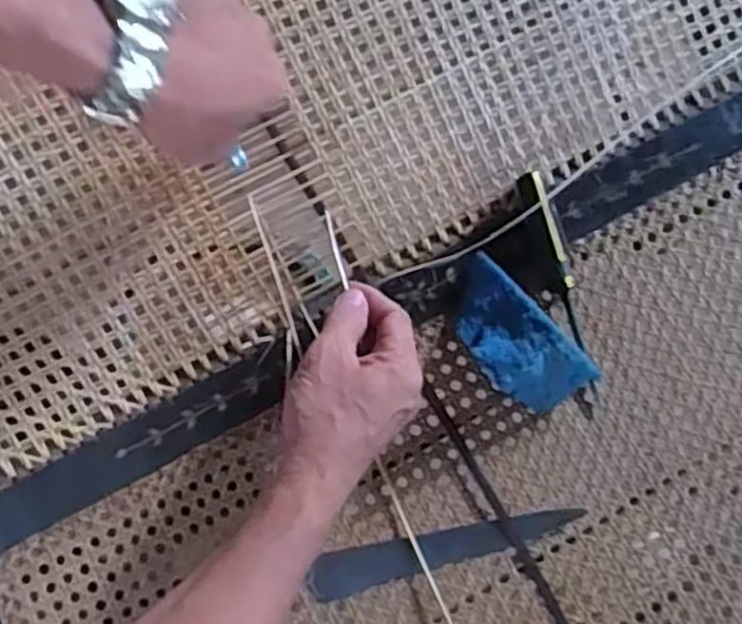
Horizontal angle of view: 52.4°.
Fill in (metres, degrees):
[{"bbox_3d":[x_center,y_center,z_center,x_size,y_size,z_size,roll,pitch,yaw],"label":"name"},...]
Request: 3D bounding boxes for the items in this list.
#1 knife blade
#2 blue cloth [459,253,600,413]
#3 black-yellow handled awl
[{"bbox_3d":[0.047,0.151,0.490,0.176,0.006,0.026,-17,71,-2],"label":"knife blade"},{"bbox_3d":[0.090,0.016,0.486,0.060,0.061,0.113,-40,81,-7],"label":"blue cloth"},{"bbox_3d":[0.130,-0.017,0.513,0.017,0.016,0.159,-18,93,-4],"label":"black-yellow handled awl"}]

